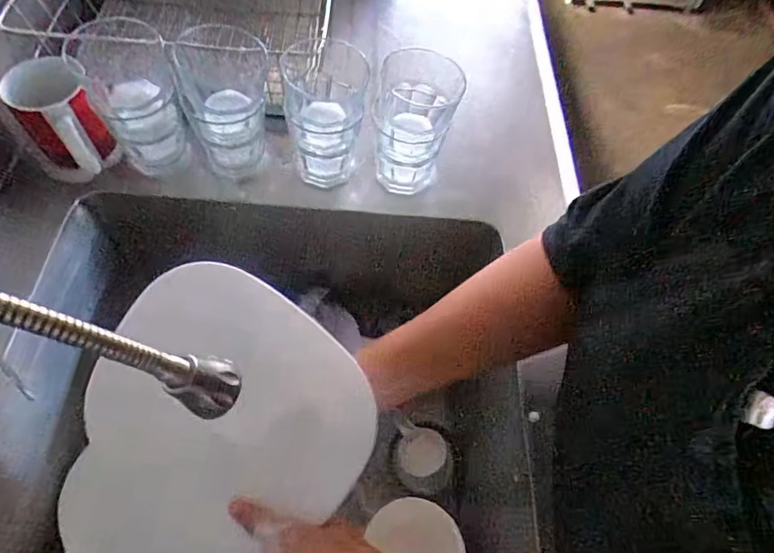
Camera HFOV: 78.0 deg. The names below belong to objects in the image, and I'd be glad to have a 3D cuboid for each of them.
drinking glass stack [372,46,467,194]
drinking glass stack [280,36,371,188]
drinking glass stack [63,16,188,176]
[{"bbox_3d":[0.033,-0.180,0.559,0.093,0.150,0.095,8,59,0],"label":"drinking glass stack"},{"bbox_3d":[-0.070,-0.191,0.568,0.091,0.136,0.110,-9,61,-10],"label":"drinking glass stack"},{"bbox_3d":[-0.282,-0.199,0.540,0.087,0.148,0.101,-27,65,-19],"label":"drinking glass stack"}]

